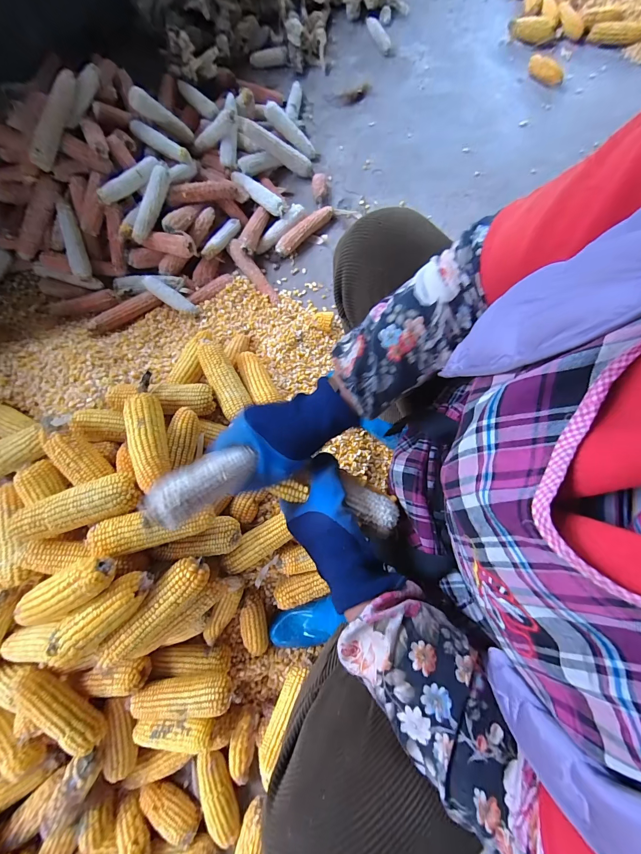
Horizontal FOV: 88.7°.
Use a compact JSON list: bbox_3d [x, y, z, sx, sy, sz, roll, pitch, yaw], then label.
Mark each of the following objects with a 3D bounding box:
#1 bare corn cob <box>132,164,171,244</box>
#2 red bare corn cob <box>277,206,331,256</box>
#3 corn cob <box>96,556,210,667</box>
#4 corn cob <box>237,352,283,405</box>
[{"bbox_3d":[-0.399,-0.523,0.769,0.030,0.036,0.176,24,95,4],"label":"bare corn cob"},{"bbox_3d":[-0.043,-0.536,0.894,0.040,0.031,0.201,42,79,6],"label":"red bare corn cob"},{"bbox_3d":[-0.253,0.291,0.516,0.059,0.065,0.194,41,79,5],"label":"corn cob"},{"bbox_3d":[-0.134,-0.099,0.703,0.052,0.047,0.148,-26,59,-8],"label":"corn cob"}]

